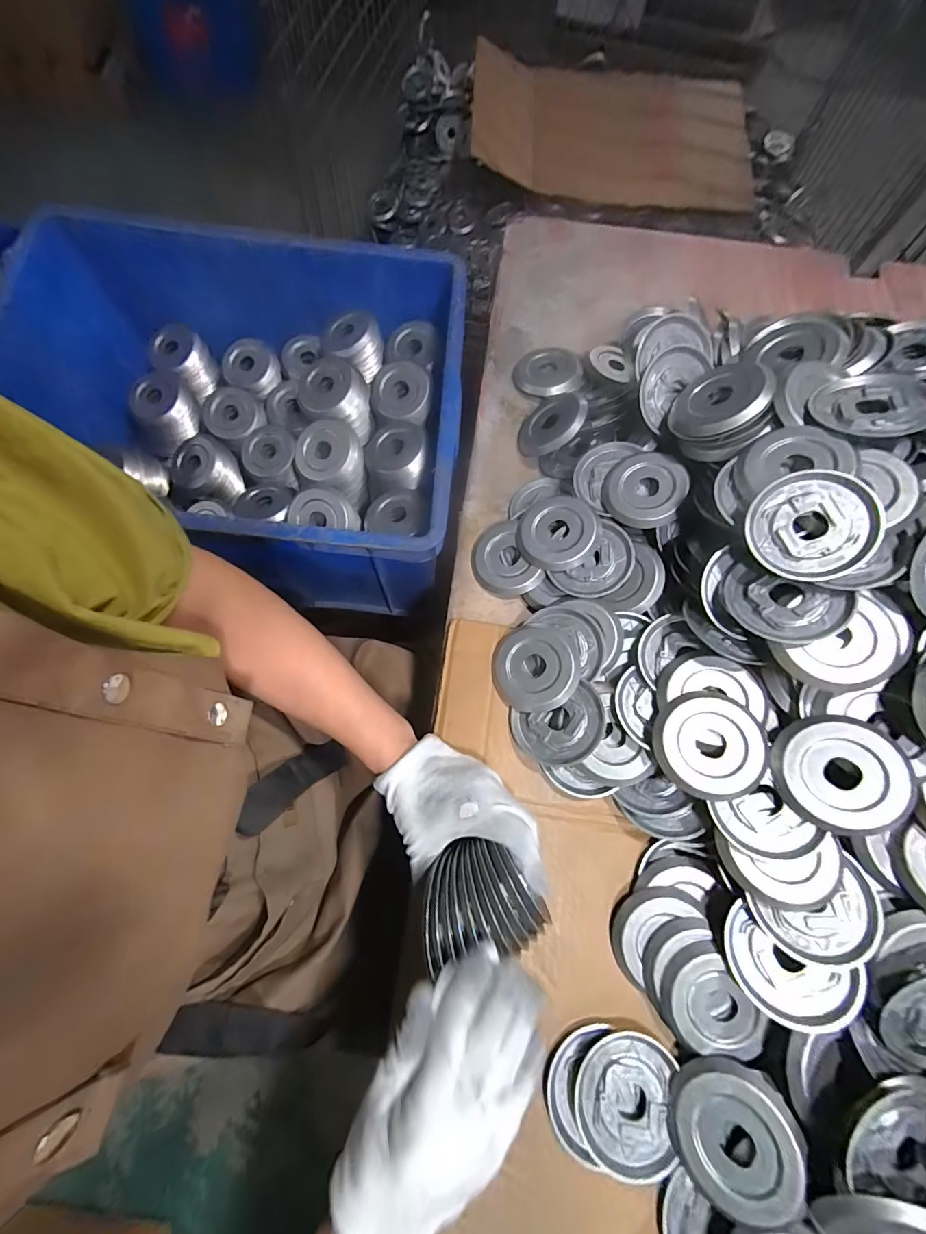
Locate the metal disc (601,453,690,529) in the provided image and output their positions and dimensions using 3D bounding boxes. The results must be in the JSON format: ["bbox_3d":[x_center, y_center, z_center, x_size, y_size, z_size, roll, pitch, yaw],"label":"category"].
[{"bbox_3d":[0.187,-0.133,0.442,0.077,0.009,0.083,-6,73,19],"label":"metal disc"}]

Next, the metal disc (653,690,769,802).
[{"bbox_3d":[0.203,0.104,0.353,0.083,0.007,0.080,-4,73,13],"label":"metal disc"}]

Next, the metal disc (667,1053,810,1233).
[{"bbox_3d":[0.190,0.364,0.299,0.080,0.016,0.080,-10,63,21],"label":"metal disc"}]

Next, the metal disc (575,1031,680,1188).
[{"bbox_3d":[0.122,0.365,0.323,0.072,0.008,0.083,9,72,1],"label":"metal disc"}]

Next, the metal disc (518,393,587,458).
[{"bbox_3d":[0.105,-0.223,0.498,0.081,0.016,0.077,-22,51,29],"label":"metal disc"}]

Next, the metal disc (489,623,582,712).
[{"bbox_3d":[0.068,0.048,0.414,0.080,0.009,0.082,-5,71,15],"label":"metal disc"}]

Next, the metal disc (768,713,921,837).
[{"bbox_3d":[0.285,0.117,0.324,0.083,0.012,0.081,-6,76,23],"label":"metal disc"}]

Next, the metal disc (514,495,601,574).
[{"bbox_3d":[0.098,-0.088,0.449,0.083,0.014,0.081,-4,74,15],"label":"metal disc"}]

